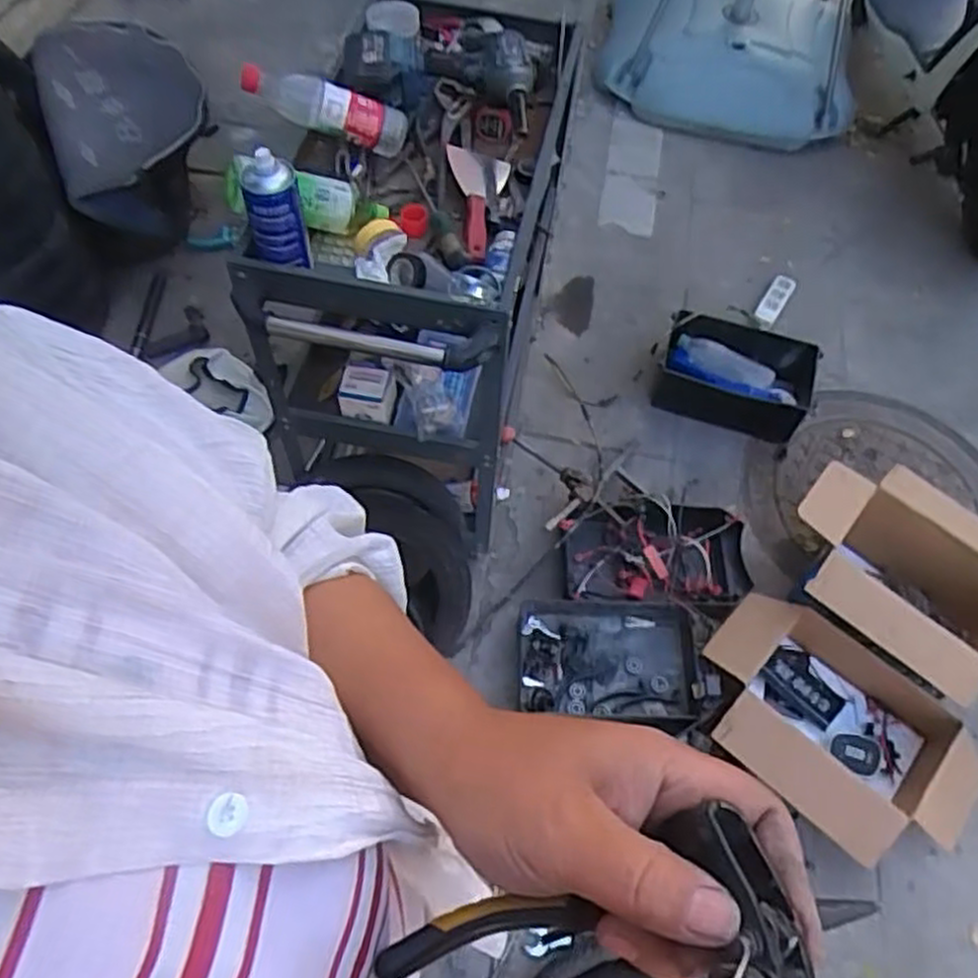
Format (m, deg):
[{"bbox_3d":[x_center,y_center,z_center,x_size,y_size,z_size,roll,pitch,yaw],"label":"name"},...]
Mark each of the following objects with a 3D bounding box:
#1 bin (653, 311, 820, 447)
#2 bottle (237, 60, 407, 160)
[{"bbox_3d":[0.554,-0.247,1.771,0.336,0.122,0.218,22,61,9],"label":"bin"},{"bbox_3d":[-0.219,-0.518,1.066,0.220,0.066,0.057,10,56,-25],"label":"bottle"}]

